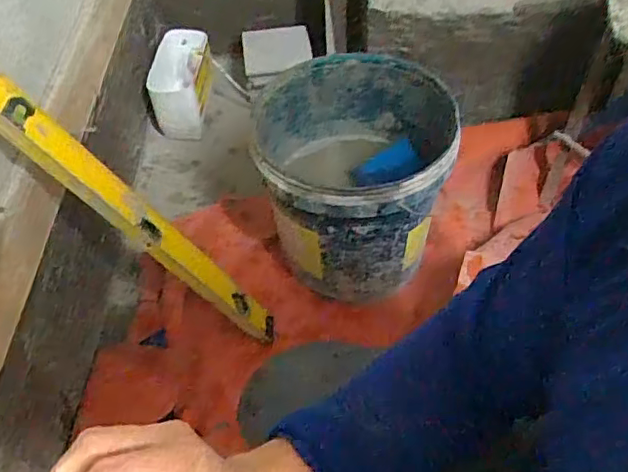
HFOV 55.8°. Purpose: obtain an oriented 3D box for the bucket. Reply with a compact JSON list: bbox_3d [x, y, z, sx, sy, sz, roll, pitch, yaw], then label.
[{"bbox_3d":[0.073,-0.084,1.002,0.327,0.293,0.309,-2,50,2],"label":"bucket"}]

